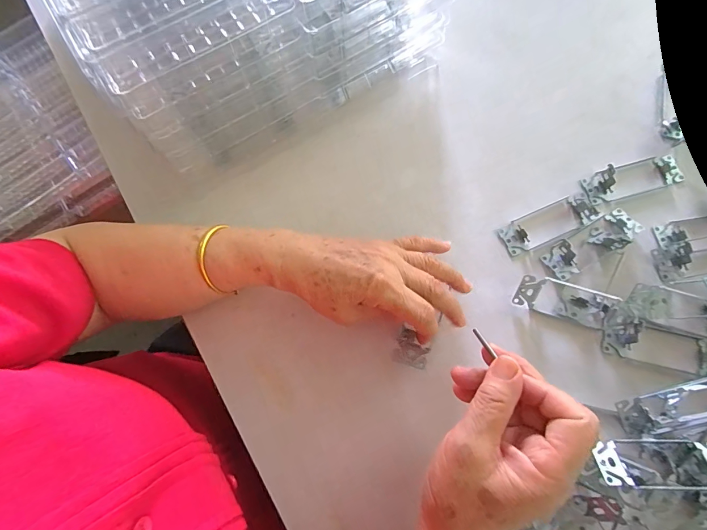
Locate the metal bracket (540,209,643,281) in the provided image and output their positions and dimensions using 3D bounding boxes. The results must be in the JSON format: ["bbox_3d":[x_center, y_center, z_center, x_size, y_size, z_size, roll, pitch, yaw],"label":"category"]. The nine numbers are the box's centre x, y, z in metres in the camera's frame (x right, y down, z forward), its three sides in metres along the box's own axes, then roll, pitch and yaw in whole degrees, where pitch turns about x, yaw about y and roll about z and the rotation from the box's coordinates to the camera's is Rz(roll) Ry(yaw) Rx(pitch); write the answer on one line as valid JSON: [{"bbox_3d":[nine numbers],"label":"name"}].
[{"bbox_3d":[0.248,-0.025,0.357,0.105,0.020,0.035,-30,74,-6],"label":"metal bracket"}]

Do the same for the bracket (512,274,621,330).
[{"bbox_3d":[0.205,0.033,0.340,0.088,0.024,0.034,16,75,8],"label":"bracket"}]

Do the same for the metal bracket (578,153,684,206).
[{"bbox_3d":[0.307,-0.097,0.376,0.106,0.022,0.036,-15,74,-1],"label":"metal bracket"}]

